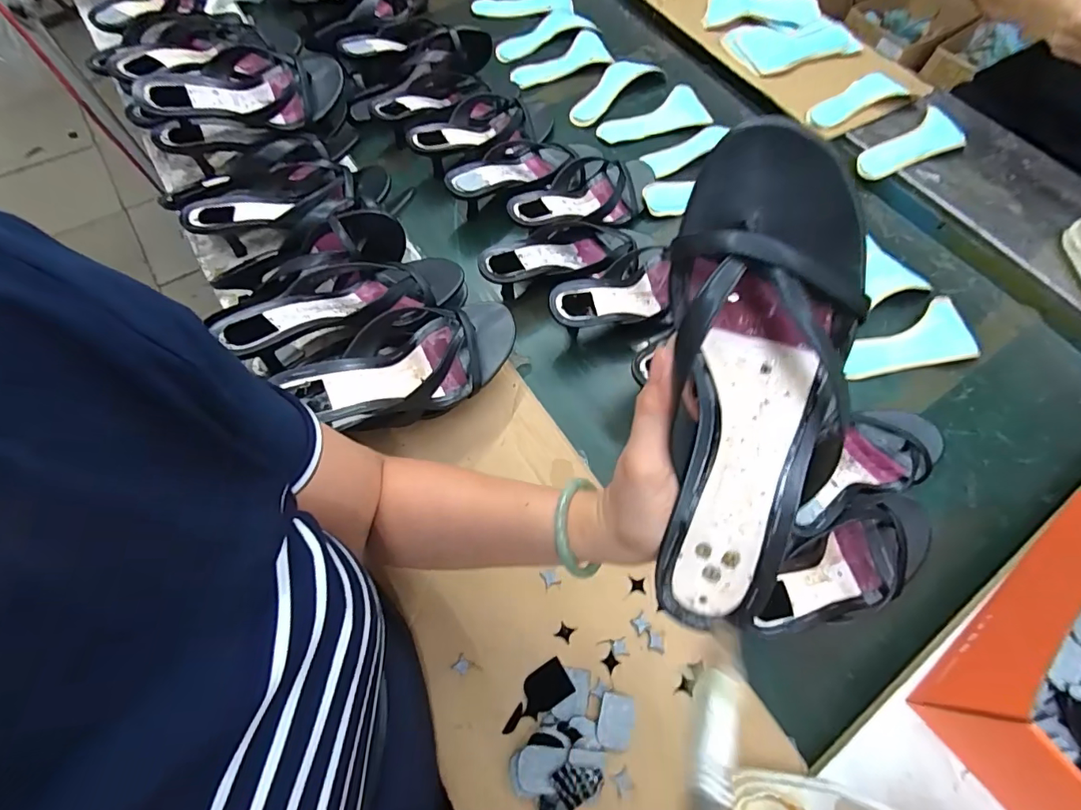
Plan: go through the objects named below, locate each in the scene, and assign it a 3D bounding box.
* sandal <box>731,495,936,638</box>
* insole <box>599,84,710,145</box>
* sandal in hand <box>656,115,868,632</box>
[{"bbox_3d":[0.276,0.150,0.441,0.232,0.059,0.081,-13,63,-23],"label":"sandal"},{"bbox_3d":[0.167,-0.448,0.756,0.174,0.026,0.076,-14,66,-8],"label":"insole"},{"bbox_3d":[0.104,-0.003,0.236,0.089,0.045,0.236,3,99,1],"label":"sandal in hand"}]

